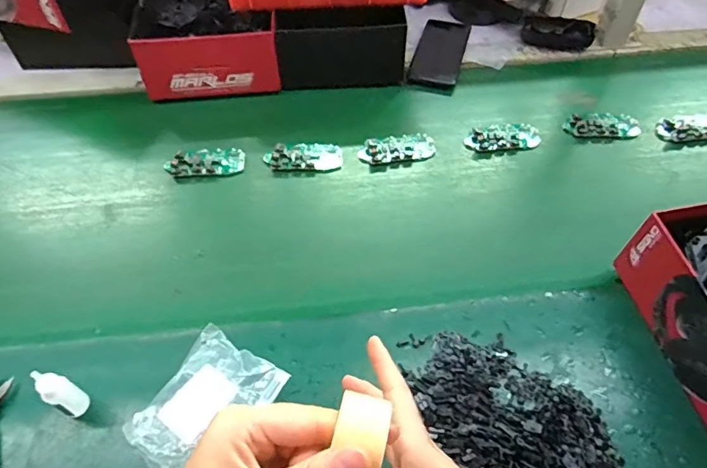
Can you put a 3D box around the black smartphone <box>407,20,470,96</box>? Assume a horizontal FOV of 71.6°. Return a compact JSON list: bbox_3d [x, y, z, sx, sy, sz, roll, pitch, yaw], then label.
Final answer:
[{"bbox_3d":[0.135,-0.282,0.768,0.073,0.014,0.176,14,54,11],"label":"black smartphone"}]

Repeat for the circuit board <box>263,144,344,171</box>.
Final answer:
[{"bbox_3d":[-0.064,-0.099,0.630,0.097,0.015,0.044,-6,53,-5],"label":"circuit board"}]

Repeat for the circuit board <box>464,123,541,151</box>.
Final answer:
[{"bbox_3d":[0.198,-0.128,0.655,0.098,0.014,0.040,-7,53,-5],"label":"circuit board"}]

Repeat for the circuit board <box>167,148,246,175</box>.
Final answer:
[{"bbox_3d":[-0.188,-0.091,0.624,0.094,0.016,0.041,-10,53,-8],"label":"circuit board"}]

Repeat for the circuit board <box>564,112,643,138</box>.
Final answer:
[{"bbox_3d":[0.338,-0.146,0.663,0.096,0.016,0.043,2,53,1],"label":"circuit board"}]

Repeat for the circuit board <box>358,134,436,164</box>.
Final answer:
[{"bbox_3d":[0.057,-0.111,0.643,0.098,0.011,0.039,-6,53,-4],"label":"circuit board"}]

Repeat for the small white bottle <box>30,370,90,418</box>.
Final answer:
[{"bbox_3d":[-0.242,0.132,0.406,0.019,0.073,0.021,26,57,18],"label":"small white bottle"}]

